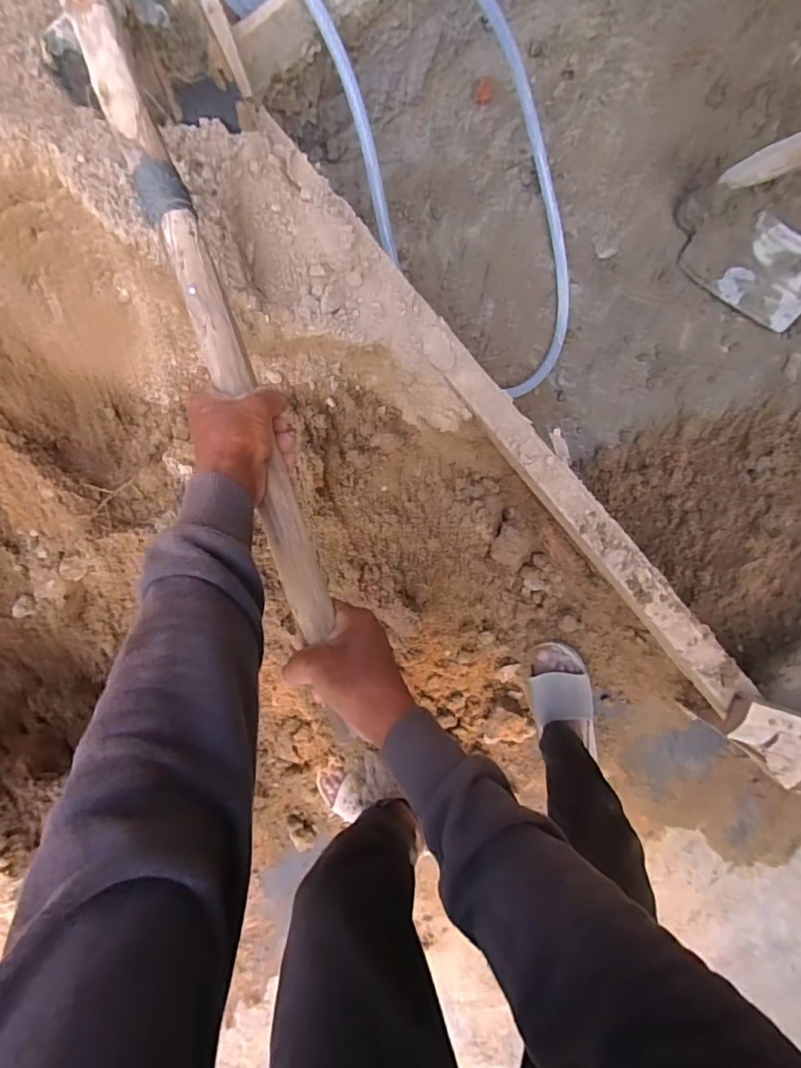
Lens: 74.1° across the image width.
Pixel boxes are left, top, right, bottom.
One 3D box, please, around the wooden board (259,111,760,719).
[{"bbox_3d":[0.139,-0.144,0.679,0.059,0.061,0.947,-39,88,0],"label":"wooden board"}]

